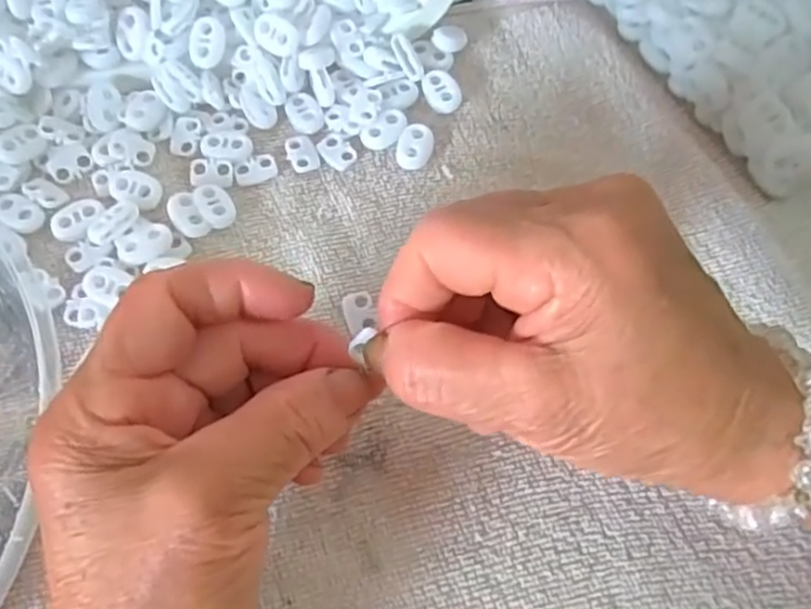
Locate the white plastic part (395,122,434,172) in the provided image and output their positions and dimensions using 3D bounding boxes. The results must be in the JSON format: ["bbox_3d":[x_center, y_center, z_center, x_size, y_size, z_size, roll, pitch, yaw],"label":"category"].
[{"bbox_3d":[0.004,-0.069,0.306,0.014,0.006,0.022,16,67,5],"label":"white plastic part"}]

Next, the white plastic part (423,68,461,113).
[{"bbox_3d":[0.017,-0.097,0.317,0.015,0.005,0.023,-13,68,-7],"label":"white plastic part"}]

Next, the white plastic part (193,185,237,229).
[{"bbox_3d":[-0.079,-0.042,0.292,0.014,0.005,0.020,-31,71,-14],"label":"white plastic part"}]

